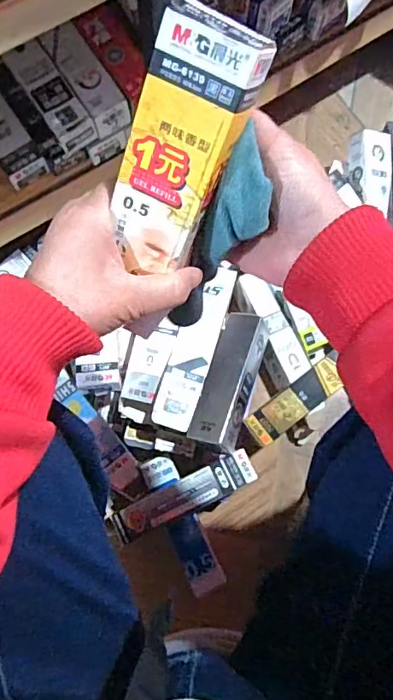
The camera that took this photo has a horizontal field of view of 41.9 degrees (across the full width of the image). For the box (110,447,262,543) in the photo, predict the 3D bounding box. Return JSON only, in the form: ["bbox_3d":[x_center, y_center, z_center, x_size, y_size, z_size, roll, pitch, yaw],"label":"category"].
[{"bbox_3d":[-0.013,0.179,0.626,0.178,0.019,0.040,-26,80,-6],"label":"box"}]

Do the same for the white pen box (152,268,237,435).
[{"bbox_3d":[0.003,-0.016,0.671,0.056,0.048,0.213,19,79,2],"label":"white pen box"}]

